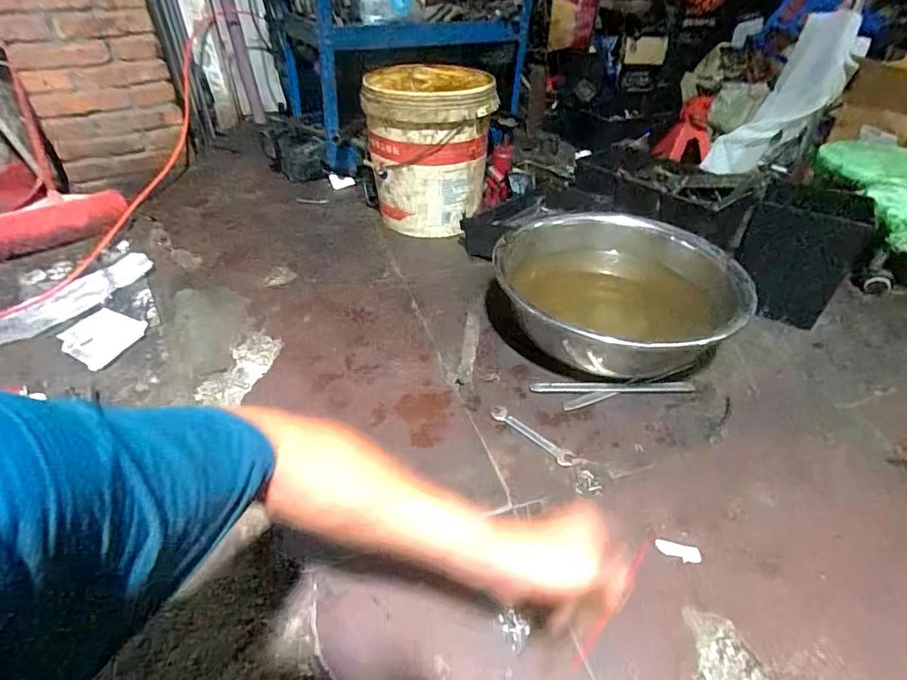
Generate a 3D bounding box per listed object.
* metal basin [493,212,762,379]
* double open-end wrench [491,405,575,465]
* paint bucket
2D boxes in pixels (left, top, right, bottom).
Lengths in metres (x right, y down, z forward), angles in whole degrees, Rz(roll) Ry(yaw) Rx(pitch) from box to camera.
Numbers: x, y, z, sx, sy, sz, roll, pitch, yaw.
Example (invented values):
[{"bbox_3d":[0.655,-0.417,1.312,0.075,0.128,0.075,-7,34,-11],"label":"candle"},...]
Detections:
[{"bbox_3d":[0.291,-0.095,0.892,0.399,0.126,0.399,1,41,0],"label":"metal basin"},{"bbox_3d":[0.116,0.143,0.716,0.142,0.005,0.028,33,50,32],"label":"double open-end wrench"},{"bbox_3d":[-0.052,-0.461,1.180,0.286,0.327,0.295,4,41,3],"label":"paint bucket"}]

